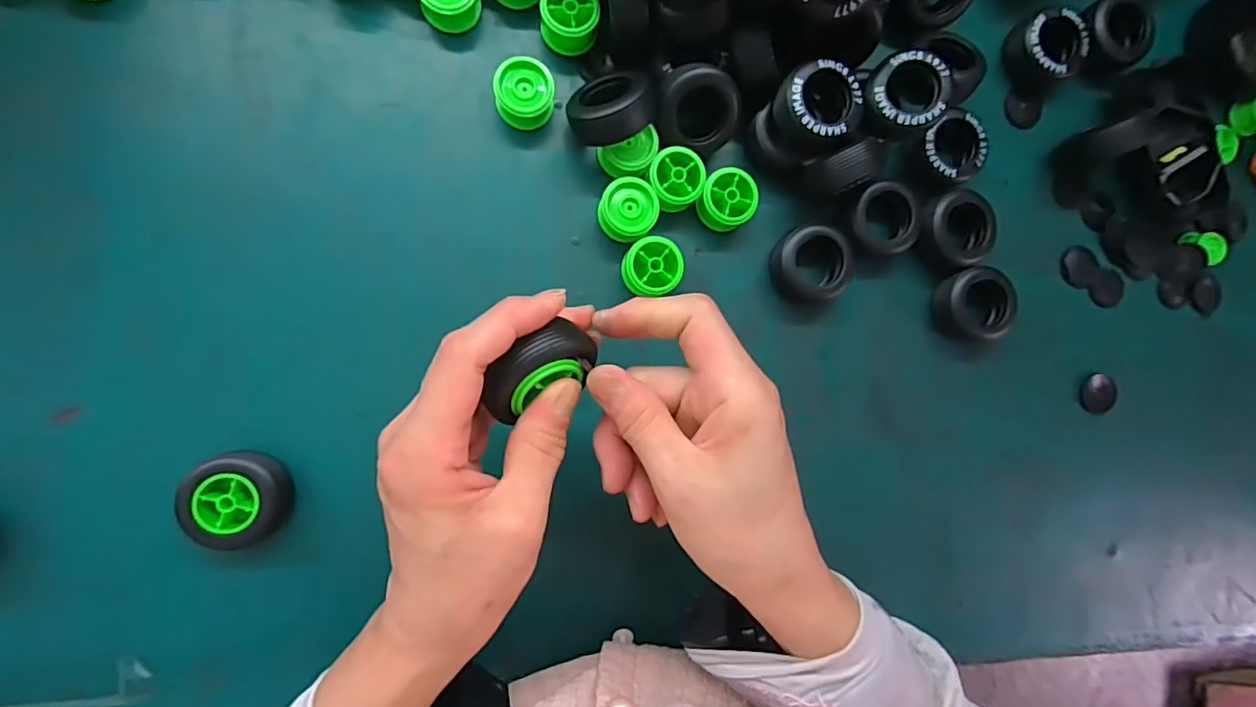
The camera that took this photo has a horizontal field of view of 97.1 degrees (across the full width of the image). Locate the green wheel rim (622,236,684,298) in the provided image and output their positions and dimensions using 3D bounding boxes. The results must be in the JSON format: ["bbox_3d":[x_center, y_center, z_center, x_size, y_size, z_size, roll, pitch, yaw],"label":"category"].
[{"bbox_3d":[0.014,-0.051,0.336,0.035,0.022,0.033,-7,92,-9],"label":"green wheel rim"}]

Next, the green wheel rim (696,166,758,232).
[{"bbox_3d":[0.060,-0.094,0.343,0.036,0.023,0.033,0,91,-9],"label":"green wheel rim"}]

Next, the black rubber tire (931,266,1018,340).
[{"bbox_3d":[0.233,-0.033,0.369,0.048,0.020,0.046,3,90,-9],"label":"black rubber tire"}]

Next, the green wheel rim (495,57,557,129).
[{"bbox_3d":[-0.060,-0.151,0.324,0.033,0.024,0.031,0,91,-9],"label":"green wheel rim"}]

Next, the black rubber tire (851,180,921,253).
[{"bbox_3d":[0.164,-0.087,0.360,0.042,0.022,0.042,5,90,-9],"label":"black rubber tire"}]

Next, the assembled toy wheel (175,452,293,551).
[{"bbox_3d":[-0.208,0.078,0.297,0.045,0.026,0.050,-16,93,-8],"label":"assembled toy wheel"}]

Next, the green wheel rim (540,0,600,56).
[{"bbox_3d":[-0.035,-0.197,0.328,0.033,0.022,0.031,-1,91,-9],"label":"green wheel rim"}]

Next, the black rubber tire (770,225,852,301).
[{"bbox_3d":[0.115,-0.056,0.351,0.045,0.021,0.045,-8,92,-9],"label":"black rubber tire"}]

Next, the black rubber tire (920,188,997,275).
[{"bbox_3d":[0.214,-0.080,0.366,0.049,0.023,0.048,0,91,-9],"label":"black rubber tire"}]

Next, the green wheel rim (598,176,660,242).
[{"bbox_3d":[0.000,-0.085,0.334,0.034,0.022,0.035,0,91,-9],"label":"green wheel rim"}]

